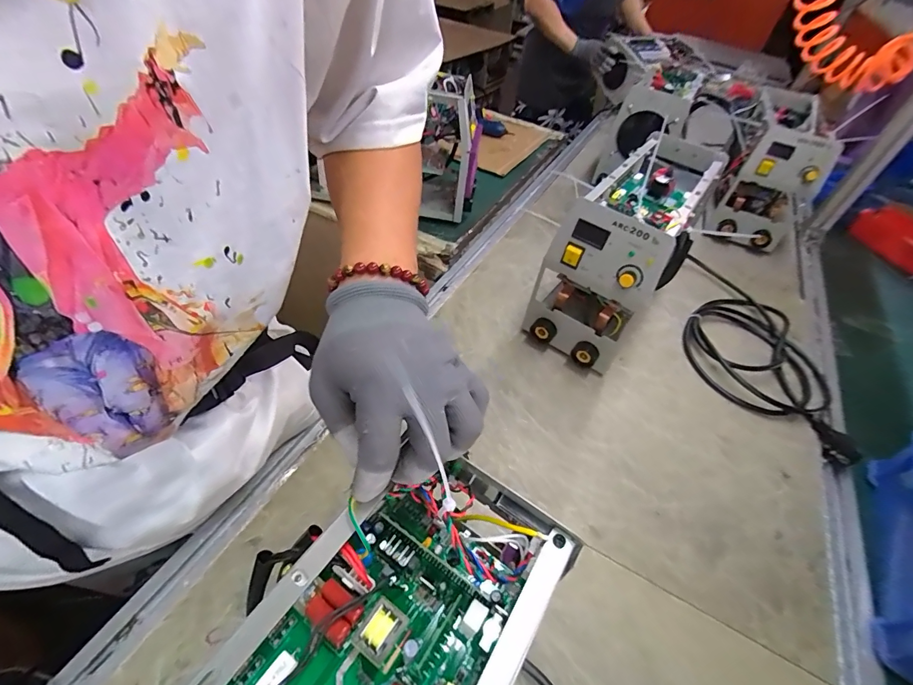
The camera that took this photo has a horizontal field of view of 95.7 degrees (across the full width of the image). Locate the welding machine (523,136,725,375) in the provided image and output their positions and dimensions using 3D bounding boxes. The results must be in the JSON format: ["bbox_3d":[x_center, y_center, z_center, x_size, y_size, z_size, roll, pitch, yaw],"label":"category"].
[{"bbox_3d":[0.291,-0.154,0.690,0.155,0.243,0.386,33,51,23],"label":"welding machine"}]

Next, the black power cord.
[{"bbox_3d":[0.524,-0.009,0.721,0.223,0.035,0.425,17,46,10],"label":"black power cord"}]

